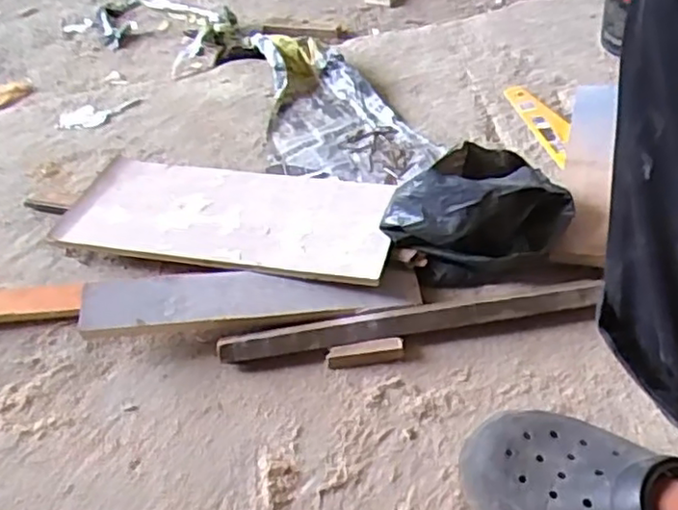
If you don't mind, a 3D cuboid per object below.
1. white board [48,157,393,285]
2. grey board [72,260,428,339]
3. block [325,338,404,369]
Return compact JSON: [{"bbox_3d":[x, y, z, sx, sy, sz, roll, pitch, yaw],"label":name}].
[{"bbox_3d":[-0.131,-0.053,0.820,0.390,0.015,0.179,6,41,13],"label":"white board"},{"bbox_3d":[-0.093,0.040,0.729,0.355,0.015,0.064,-5,63,-4],"label":"grey board"},{"bbox_3d":[0.028,0.103,0.706,0.079,0.016,0.019,-8,50,-1],"label":"block"}]

